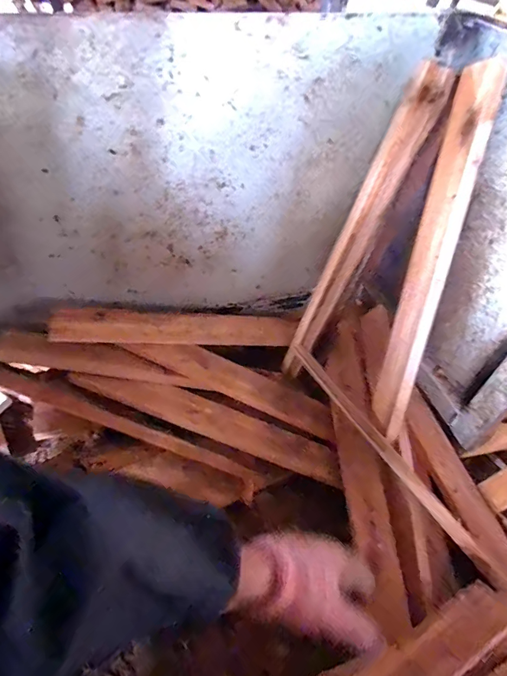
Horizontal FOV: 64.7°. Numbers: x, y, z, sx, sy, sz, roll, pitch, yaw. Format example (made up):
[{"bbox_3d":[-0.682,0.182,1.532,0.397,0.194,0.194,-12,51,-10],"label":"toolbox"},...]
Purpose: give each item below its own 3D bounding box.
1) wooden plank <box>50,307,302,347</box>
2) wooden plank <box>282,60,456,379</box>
[{"bbox_3d":[-0.108,-0.016,0.644,0.382,0.012,0.059,1,68,-21],"label":"wooden plank"},{"bbox_3d":[0.148,-0.134,0.595,0.042,0.466,0.024,38,30,26],"label":"wooden plank"}]

